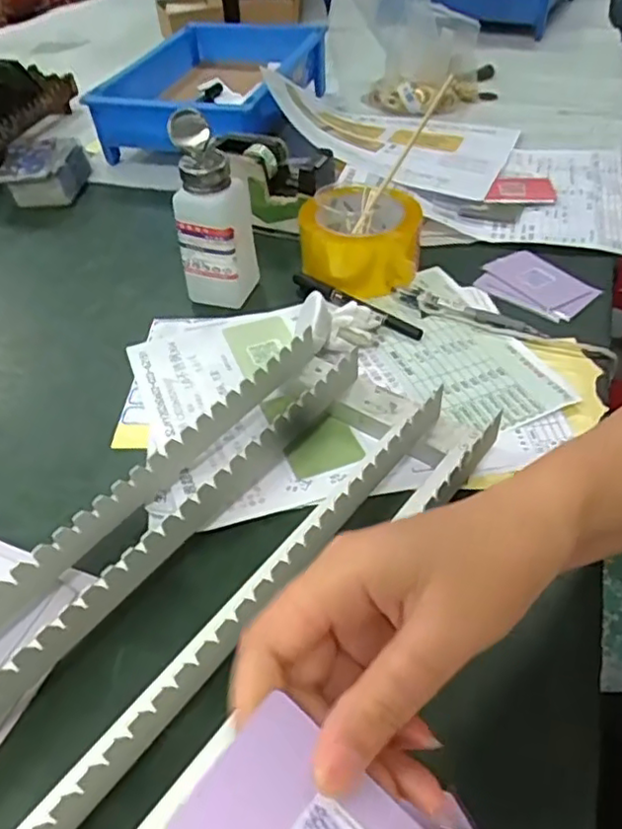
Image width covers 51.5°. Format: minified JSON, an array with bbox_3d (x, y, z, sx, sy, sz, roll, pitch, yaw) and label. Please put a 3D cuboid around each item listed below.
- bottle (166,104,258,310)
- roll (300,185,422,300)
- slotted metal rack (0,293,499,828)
[{"bbox_3d":[-0.080,-0.168,0.547,0.062,0.146,0.063,2,46,6],"label":"bottle"},{"bbox_3d":[0.047,-0.166,0.602,0.105,0.074,0.105,-2,45,2],"label":"roll"},{"bbox_3d":[-0.108,0.125,0.324,0.194,0.047,0.597,25,52,26],"label":"slotted metal rack"}]

